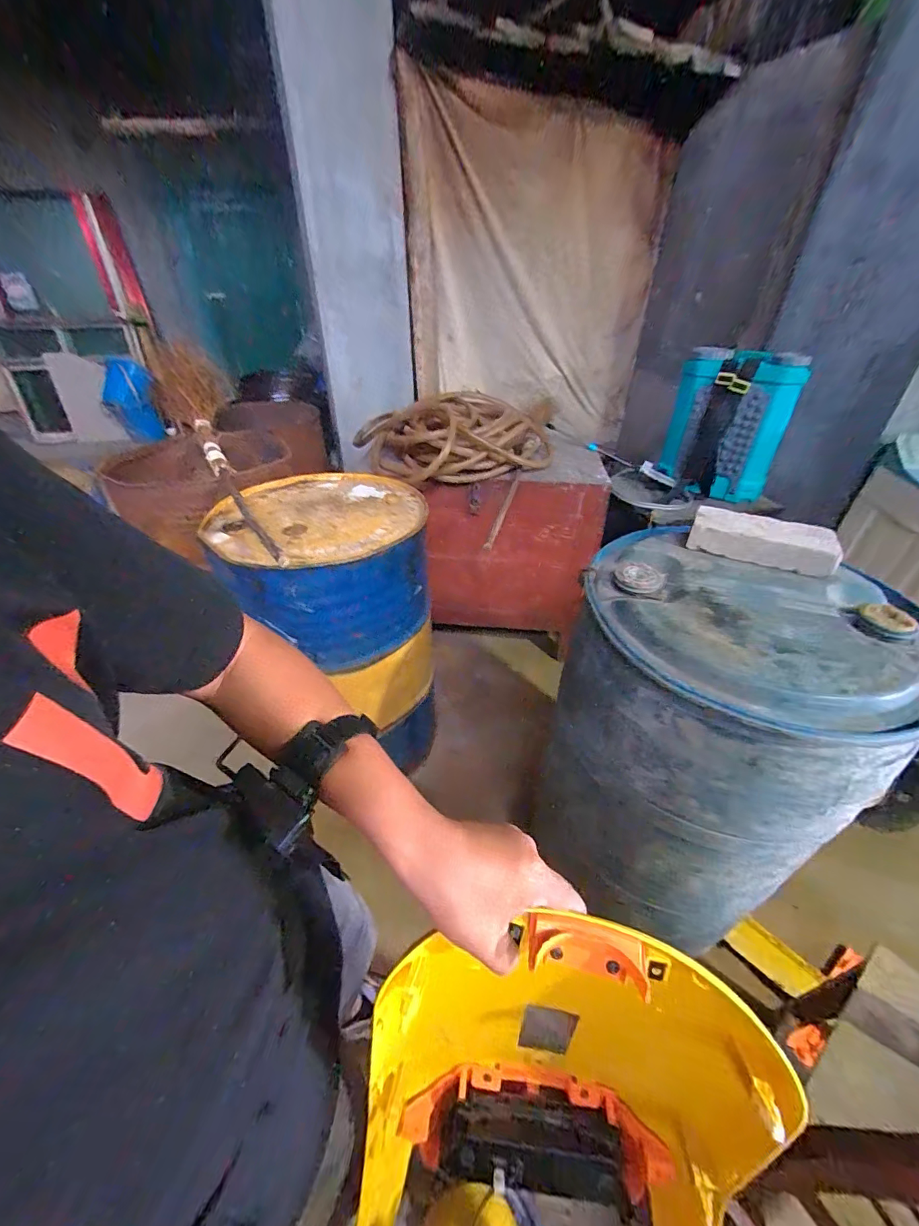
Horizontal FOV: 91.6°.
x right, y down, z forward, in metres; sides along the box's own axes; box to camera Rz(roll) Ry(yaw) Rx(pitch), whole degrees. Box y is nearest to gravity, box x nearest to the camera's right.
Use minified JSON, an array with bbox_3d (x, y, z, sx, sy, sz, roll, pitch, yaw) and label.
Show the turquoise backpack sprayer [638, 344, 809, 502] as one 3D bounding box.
[{"bbox_3d":[0.915,-0.651,1.567,0.381,0.448,0.175,27,45,30],"label":"turquoise backpack sprayer"}]

